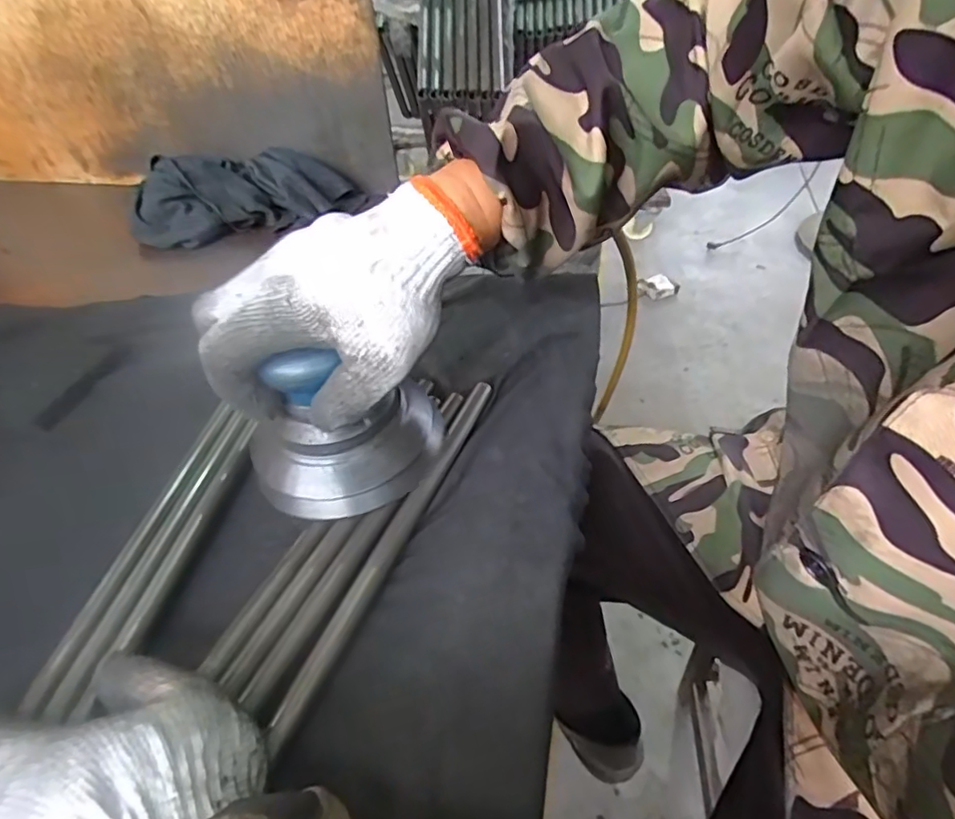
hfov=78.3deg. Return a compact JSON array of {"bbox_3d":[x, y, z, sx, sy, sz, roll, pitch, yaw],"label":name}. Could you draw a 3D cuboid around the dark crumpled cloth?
[{"bbox_3d":[-0.235,-0.226,0.615,0.227,0.091,0.037,-14,1,-16],"label":"dark crumpled cloth"}]

